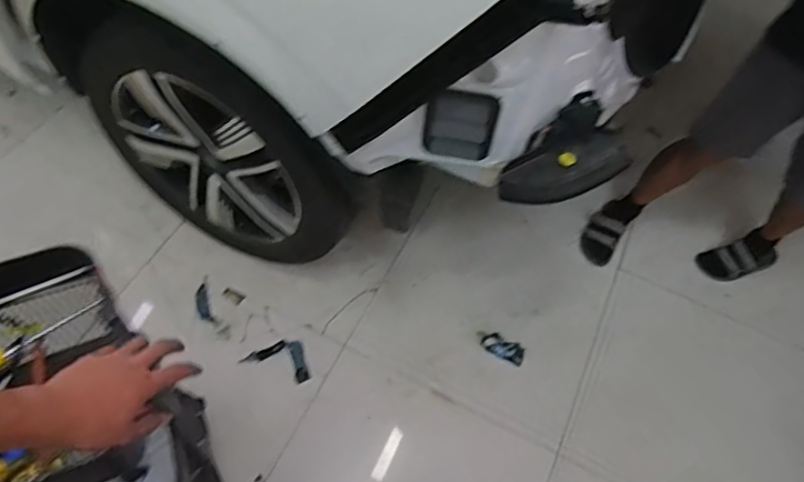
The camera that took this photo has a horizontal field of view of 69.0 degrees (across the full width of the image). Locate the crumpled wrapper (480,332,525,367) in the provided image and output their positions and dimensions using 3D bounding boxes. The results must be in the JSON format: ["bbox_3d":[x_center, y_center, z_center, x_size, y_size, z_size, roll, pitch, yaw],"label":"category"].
[{"bbox_3d":[0.276,0.291,1.591,0.120,0.025,0.059,22,59,8],"label":"crumpled wrapper"}]

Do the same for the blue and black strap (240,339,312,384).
[{"bbox_3d":[-0.314,0.302,1.538,0.173,0.013,0.104,20,58,7],"label":"blue and black strap"}]

